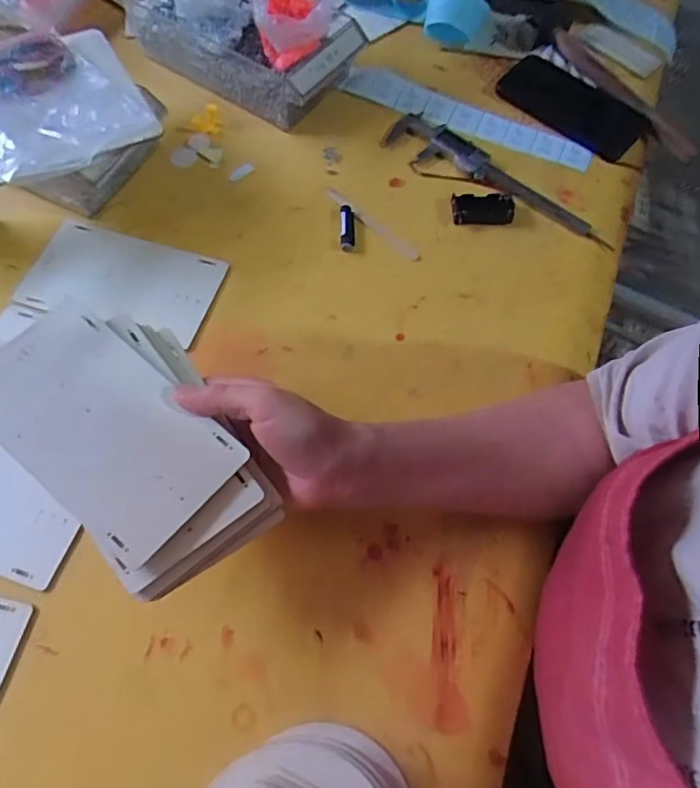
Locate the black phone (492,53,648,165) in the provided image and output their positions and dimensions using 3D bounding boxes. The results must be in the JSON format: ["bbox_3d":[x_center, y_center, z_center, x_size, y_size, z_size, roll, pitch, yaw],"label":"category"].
[{"bbox_3d":[0.247,-0.326,0.646,0.164,0.008,0.085,41,69,16],"label":"black phone"}]

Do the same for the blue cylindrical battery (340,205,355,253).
[{"bbox_3d":[-0.003,-0.163,0.561,0.013,0.011,0.054,-1,64,-3],"label":"blue cylindrical battery"}]

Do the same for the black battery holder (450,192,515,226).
[{"bbox_3d":[0.134,-0.185,0.576,0.064,0.009,0.037,-3,64,-4],"label":"black battery holder"}]

